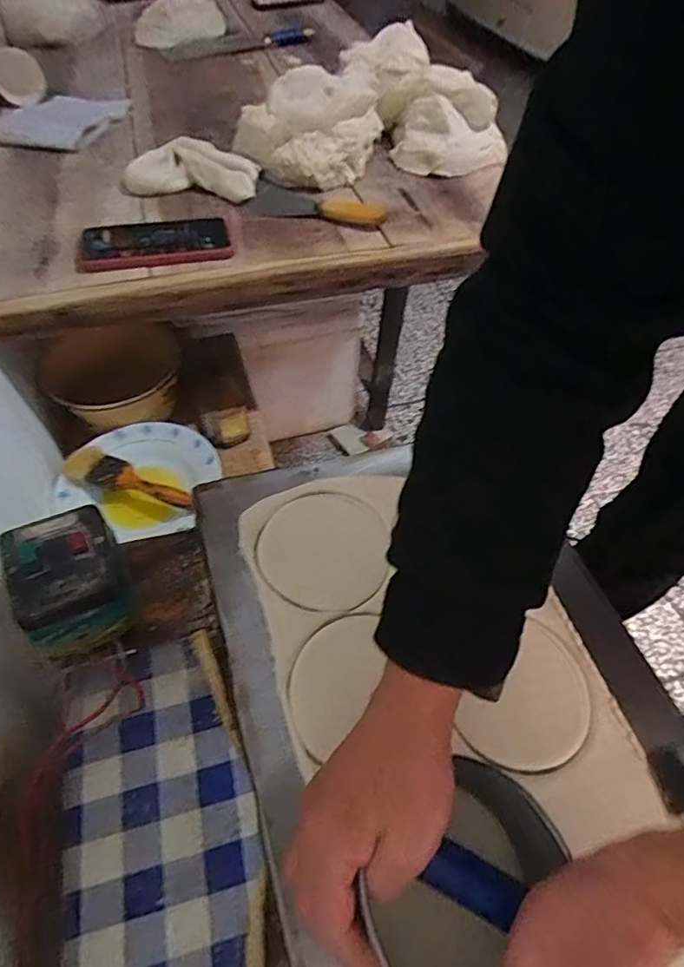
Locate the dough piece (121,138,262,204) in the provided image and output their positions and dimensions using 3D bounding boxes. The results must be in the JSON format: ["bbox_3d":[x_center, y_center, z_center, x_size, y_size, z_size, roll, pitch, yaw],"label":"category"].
[{"bbox_3d":[-0.195,-0.404,0.699,0.169,0.047,0.049,-1,52,-3],"label":"dough piece"}]

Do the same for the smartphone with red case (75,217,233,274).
[{"bbox_3d":[-0.216,-0.277,0.624,0.167,0.012,0.096,-12,53,-11],"label":"smartphone with red case"}]

